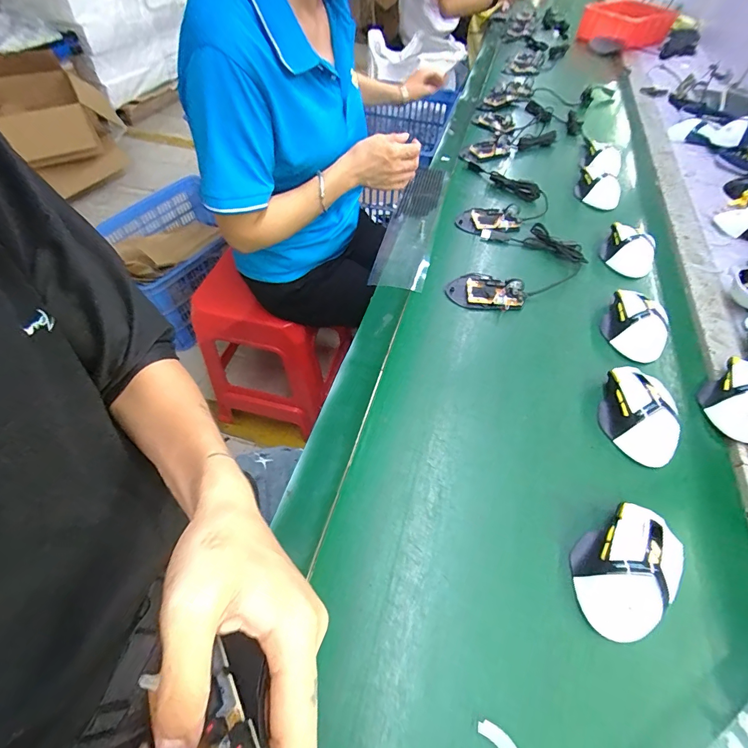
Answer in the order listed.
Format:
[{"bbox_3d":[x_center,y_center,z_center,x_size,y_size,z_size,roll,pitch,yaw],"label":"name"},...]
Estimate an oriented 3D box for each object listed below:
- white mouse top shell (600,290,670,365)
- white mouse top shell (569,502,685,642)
[{"bbox_3d":[0.354,-0.072,0.517,0.070,0.040,0.114,18,56,12],"label":"white mouse top shell"},{"bbox_3d":[0.226,0.168,0.339,0.115,0.038,0.069,-36,62,-24],"label":"white mouse top shell"}]

